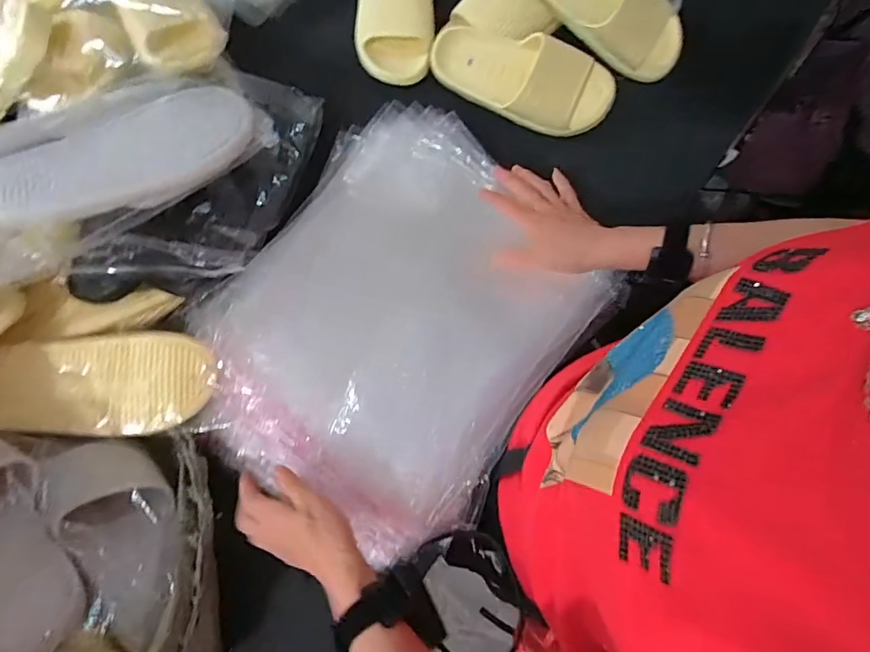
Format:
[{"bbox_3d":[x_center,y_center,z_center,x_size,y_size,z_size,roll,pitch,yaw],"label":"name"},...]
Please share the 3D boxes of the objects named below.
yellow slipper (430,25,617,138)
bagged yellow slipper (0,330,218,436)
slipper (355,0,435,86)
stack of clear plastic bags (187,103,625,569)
[{"bbox_3d":[0.114,-0.332,0.668,0.244,0.068,0.101,26,96,4],"label":"yellow slipper"},{"bbox_3d":[-0.362,0.057,0.523,0.250,0.051,0.110,0,76,0],"label":"bagged yellow slipper"},{"bbox_3d":[-0.054,-0.470,0.697,0.108,0.056,0.261,2,76,1],"label":"slipper"},{"bbox_3d":[-0.041,-0.005,0.573,0.349,0.064,0.437,32,78,8],"label":"stack of clear plastic bags"}]

